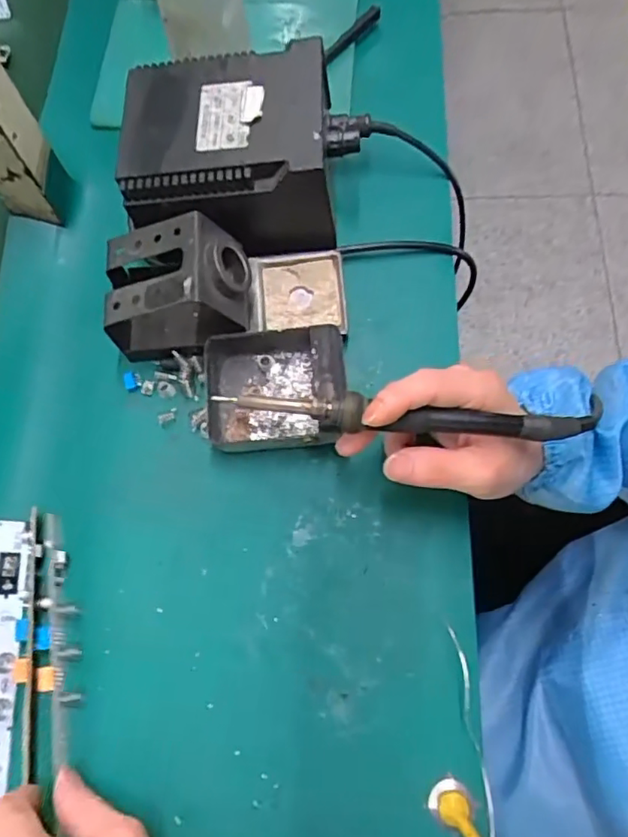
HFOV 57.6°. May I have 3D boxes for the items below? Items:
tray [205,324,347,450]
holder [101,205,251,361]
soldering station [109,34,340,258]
[{"bbox_3d":[-0.027,-0.021,0.385,0.094,0.036,0.077,-3,71,1],"label":"tray"},{"bbox_3d":[-0.092,-0.088,0.394,0.094,0.071,0.067,-4,71,1],"label":"holder"},{"bbox_3d":[-0.060,-0.187,0.415,0.143,0.094,0.117,-3,71,1],"label":"soldering station"}]

